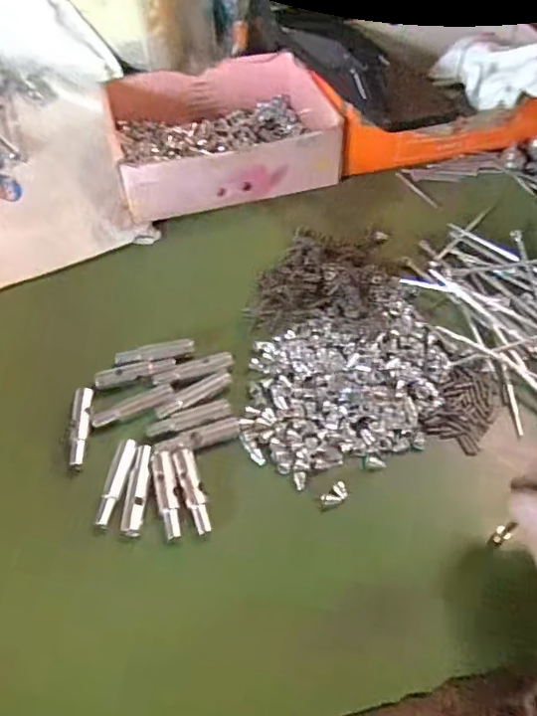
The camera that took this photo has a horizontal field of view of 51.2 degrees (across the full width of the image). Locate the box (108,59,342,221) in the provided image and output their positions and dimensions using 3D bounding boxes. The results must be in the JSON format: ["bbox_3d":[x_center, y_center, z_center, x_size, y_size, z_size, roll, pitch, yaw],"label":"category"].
[{"bbox_3d":[-0.039,-0.194,0.466,0.170,0.055,0.143,-12,57,-8],"label":"box"}]

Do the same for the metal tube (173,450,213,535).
[{"bbox_3d":[-0.043,0.075,0.316,0.011,0.006,0.050,-16,57,-10],"label":"metal tube"}]

